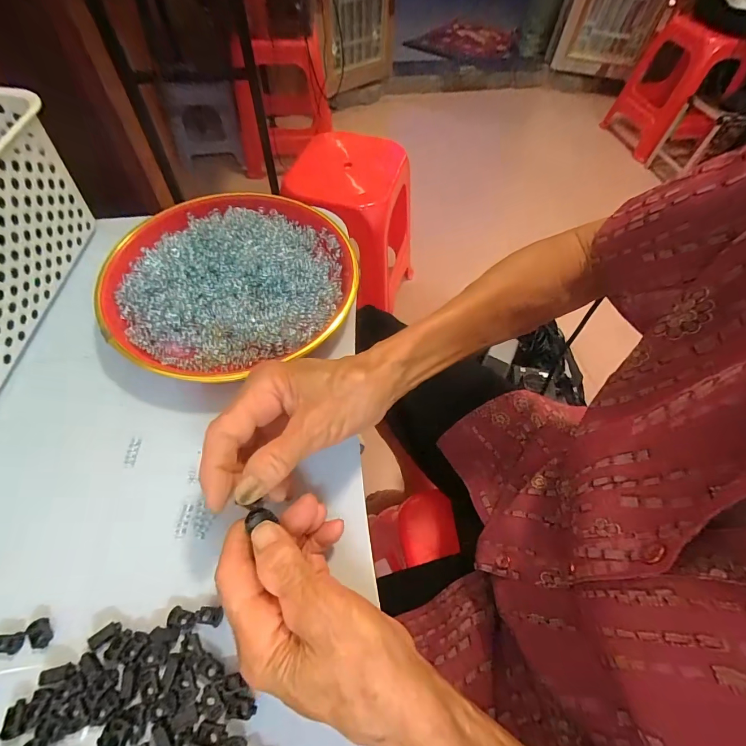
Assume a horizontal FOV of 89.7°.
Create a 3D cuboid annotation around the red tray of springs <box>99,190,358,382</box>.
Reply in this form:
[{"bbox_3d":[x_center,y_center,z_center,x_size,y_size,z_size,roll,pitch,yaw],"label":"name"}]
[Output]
[{"bbox_3d":[-0.125,-0.090,0.339,0.213,0.040,0.209,-22,61,-16],"label":"red tray of springs"}]

